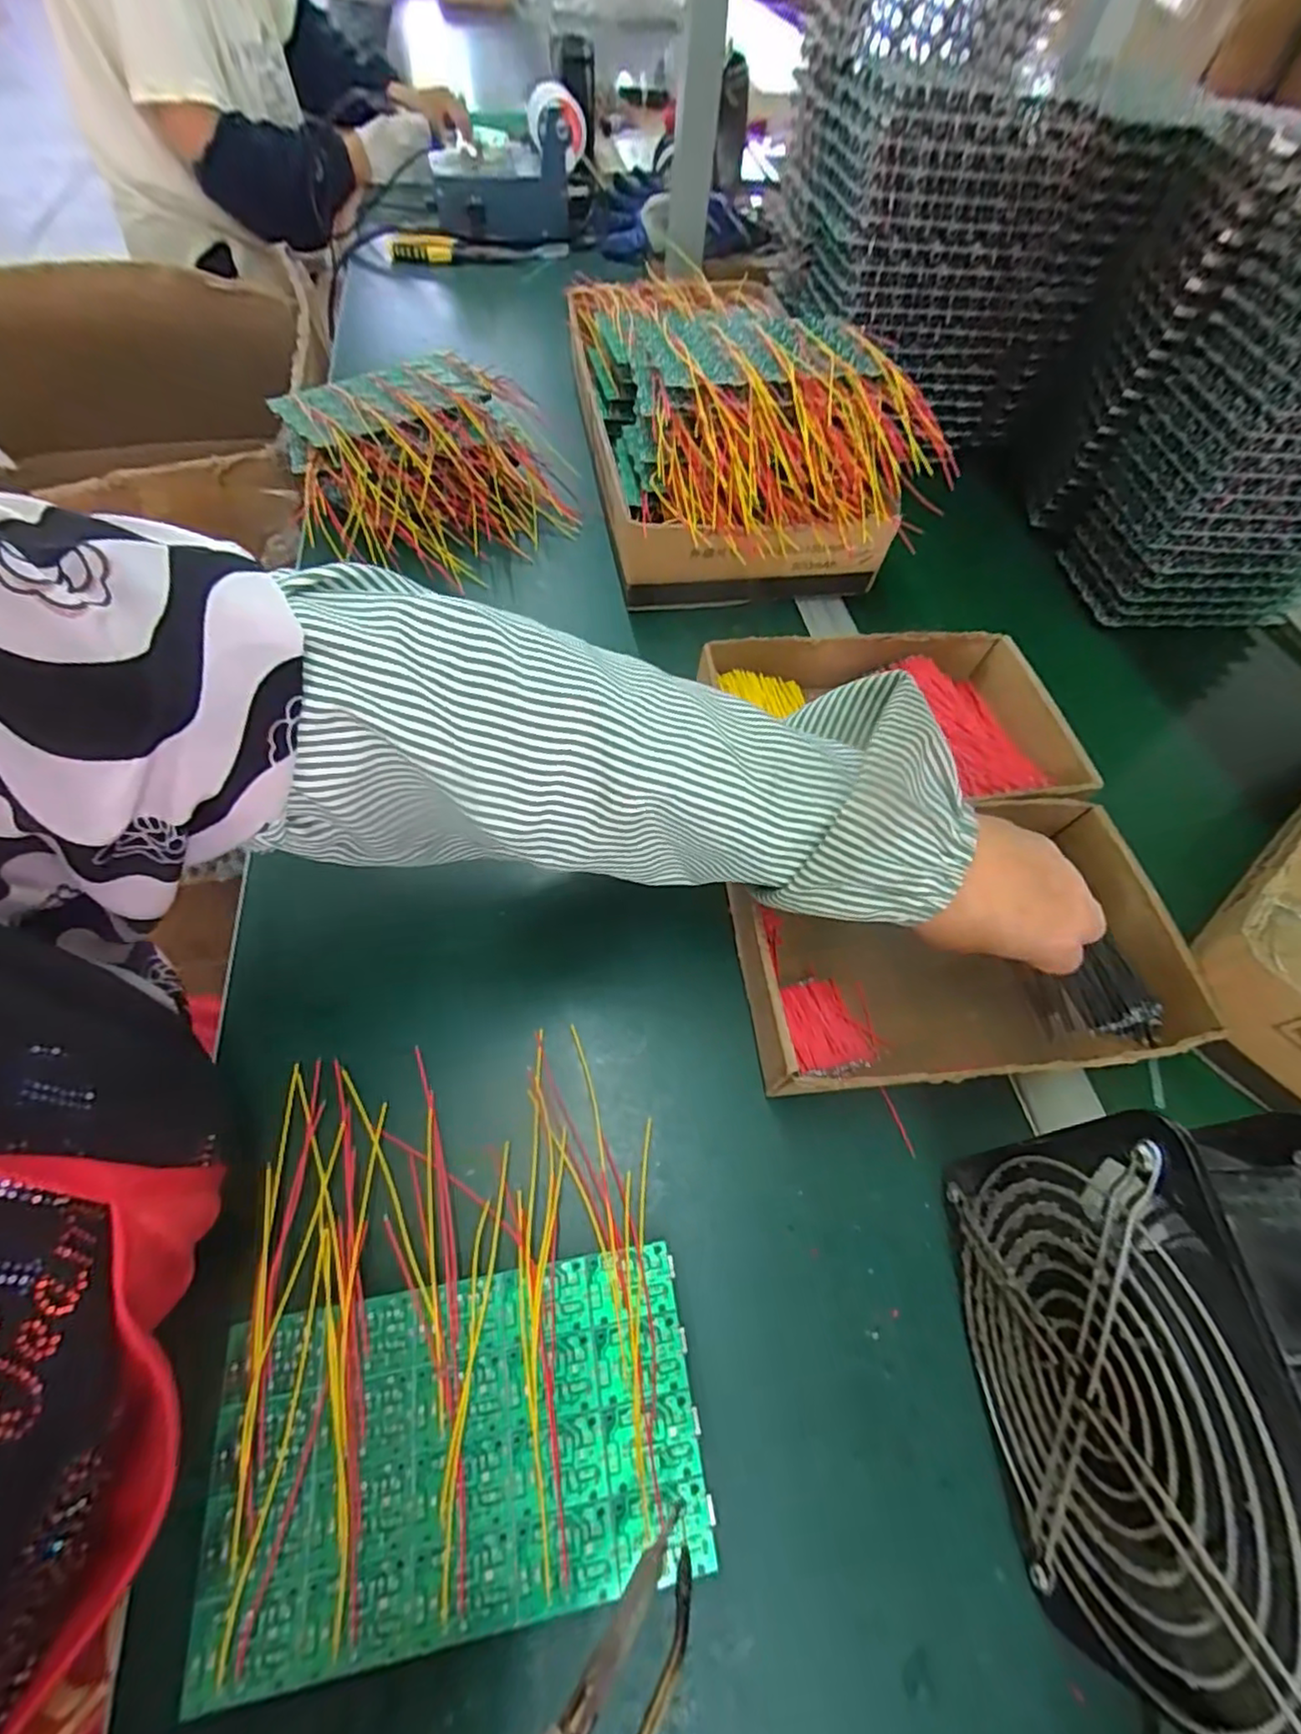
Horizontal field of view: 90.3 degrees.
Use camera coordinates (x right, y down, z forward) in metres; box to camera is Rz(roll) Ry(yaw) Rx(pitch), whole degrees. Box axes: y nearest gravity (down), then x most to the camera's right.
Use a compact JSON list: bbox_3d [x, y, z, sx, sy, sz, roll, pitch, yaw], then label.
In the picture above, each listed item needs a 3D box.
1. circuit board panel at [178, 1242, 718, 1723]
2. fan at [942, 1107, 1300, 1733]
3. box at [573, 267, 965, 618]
[{"bbox_3d":[-0.071,0.215,0.244,0.171,0.012,0.100,-7,60,-9],"label":"circuit board panel"},{"bbox_3d":[0.166,0.170,0.212,0.054,0.150,0.146,2,59,-4],"label":"fan"},{"bbox_3d":[0.056,-0.409,0.556,0.223,0.124,0.388,-8,60,-9],"label":"box"}]

